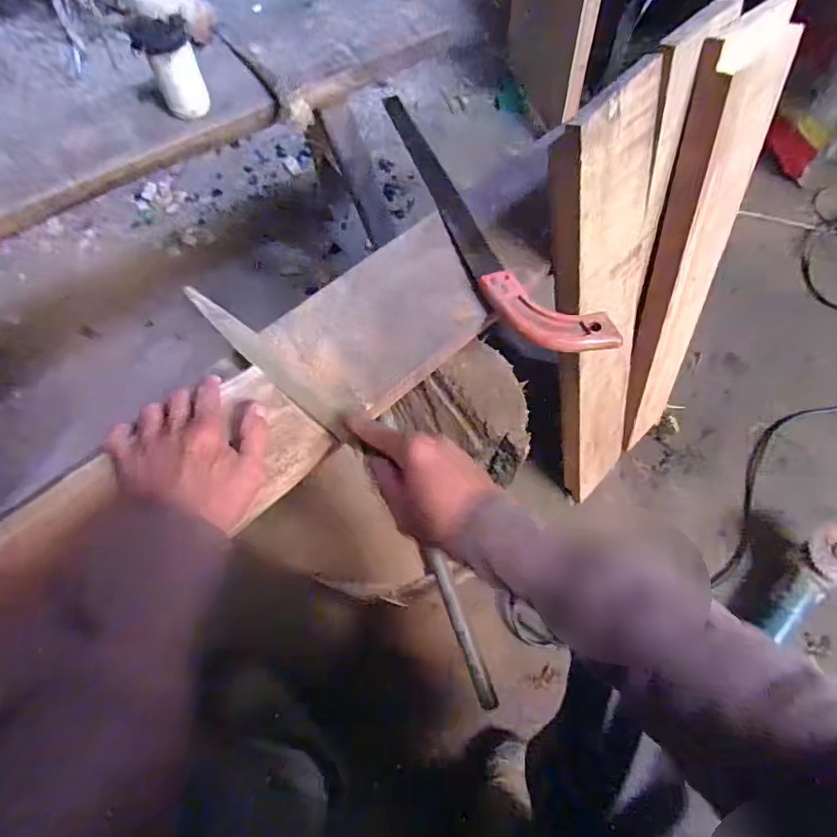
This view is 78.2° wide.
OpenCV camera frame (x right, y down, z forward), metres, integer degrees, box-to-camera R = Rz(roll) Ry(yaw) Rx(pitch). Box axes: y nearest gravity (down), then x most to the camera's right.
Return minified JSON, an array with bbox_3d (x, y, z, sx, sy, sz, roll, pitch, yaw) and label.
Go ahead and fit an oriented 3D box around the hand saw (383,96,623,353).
[{"bbox_3d":[0.049,-0.230,0.590,0.089,0.036,0.445,-28,69,-14],"label":"hand saw"}]

